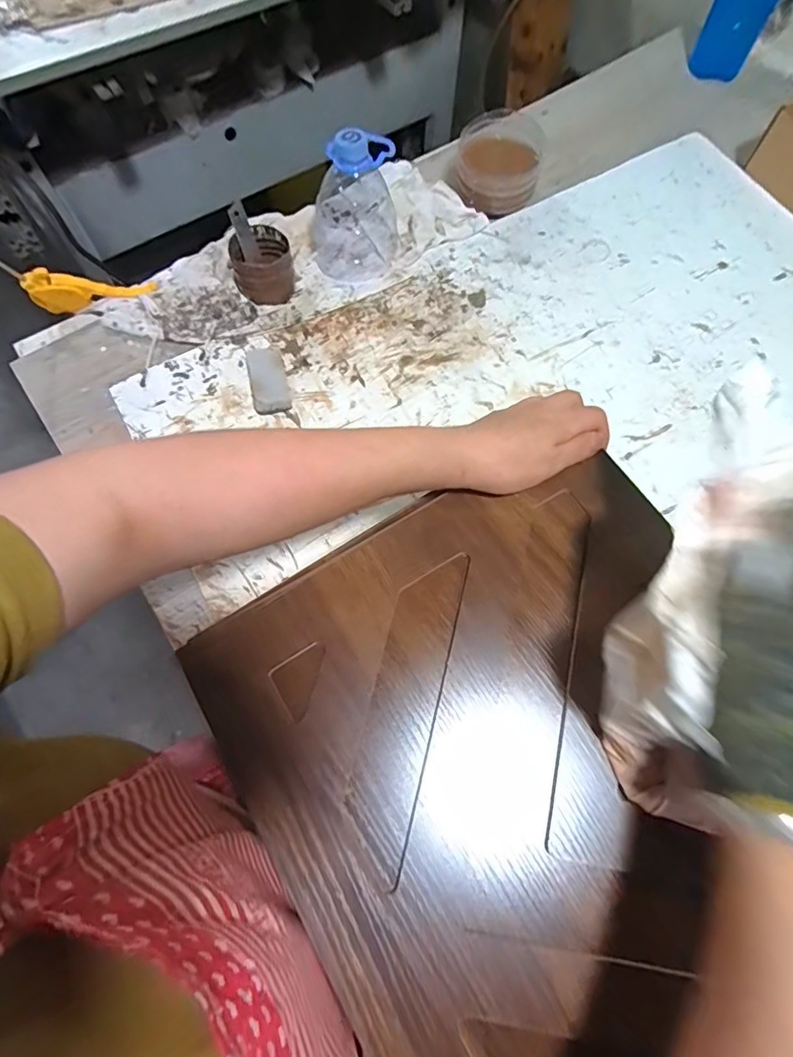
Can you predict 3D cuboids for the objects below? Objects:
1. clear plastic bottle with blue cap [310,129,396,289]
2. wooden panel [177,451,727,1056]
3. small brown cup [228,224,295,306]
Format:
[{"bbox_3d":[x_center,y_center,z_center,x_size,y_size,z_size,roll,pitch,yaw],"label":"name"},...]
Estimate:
[{"bbox_3d":[-0.047,-0.349,0.553,0.095,0.124,0.081,-4,70,-3],"label":"clear plastic bottle with blue cap"},{"bbox_3d":[0.109,0.163,0.296,0.323,0.013,0.421,-31,73,-12],"label":"wooden panel"},{"bbox_3d":[-0.151,-0.294,0.572,0.067,0.054,0.068,0,69,-1],"label":"small brown cup"}]

